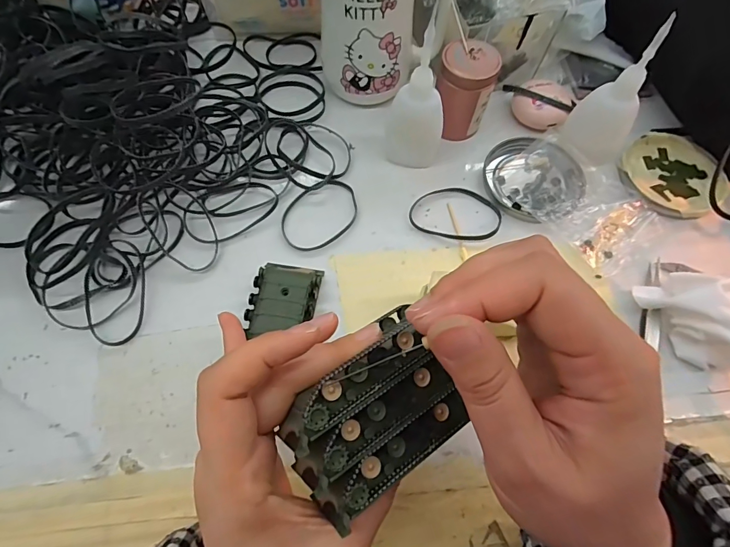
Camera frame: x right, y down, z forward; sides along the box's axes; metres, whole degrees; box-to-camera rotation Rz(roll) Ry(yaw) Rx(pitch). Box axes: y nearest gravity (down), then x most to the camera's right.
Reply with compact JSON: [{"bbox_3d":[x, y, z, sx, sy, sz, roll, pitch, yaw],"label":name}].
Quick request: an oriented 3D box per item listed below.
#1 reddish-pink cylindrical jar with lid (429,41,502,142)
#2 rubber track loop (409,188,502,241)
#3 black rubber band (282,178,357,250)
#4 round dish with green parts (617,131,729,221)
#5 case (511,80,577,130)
[{"bbox_3d":[0.078,-0.147,0.336,0.048,0.064,0.042,19,67,7],"label":"reddish-pink cylindrical jar with lid"},{"bbox_3d":[0.072,-0.049,0.324,0.071,0.004,0.049,14,67,5],"label":"rubber track loop"},{"bbox_3d":[-0.035,-0.047,0.319,0.066,0.007,0.047,-40,73,-17],"label":"black rubber band"},{"bbox_3d":[0.251,-0.081,0.339,0.078,0.013,0.077,0,66,-1],"label":"round dish with green parts"},{"bbox_3d":[0.156,-0.148,0.359,0.044,0.018,0.047,0,66,-1],"label":"case"}]

